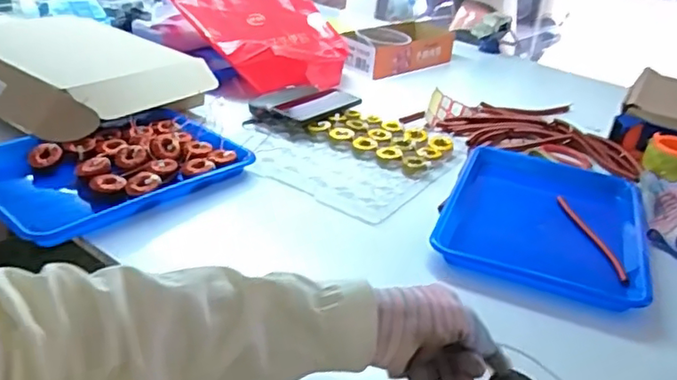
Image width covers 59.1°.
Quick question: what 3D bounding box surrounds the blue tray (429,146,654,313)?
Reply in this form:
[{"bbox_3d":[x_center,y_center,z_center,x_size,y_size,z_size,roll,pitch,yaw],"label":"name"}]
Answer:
[{"bbox_3d":[0.278,0.044,0.799,0.258,0.038,0.325,14,30,15],"label":"blue tray"}]

